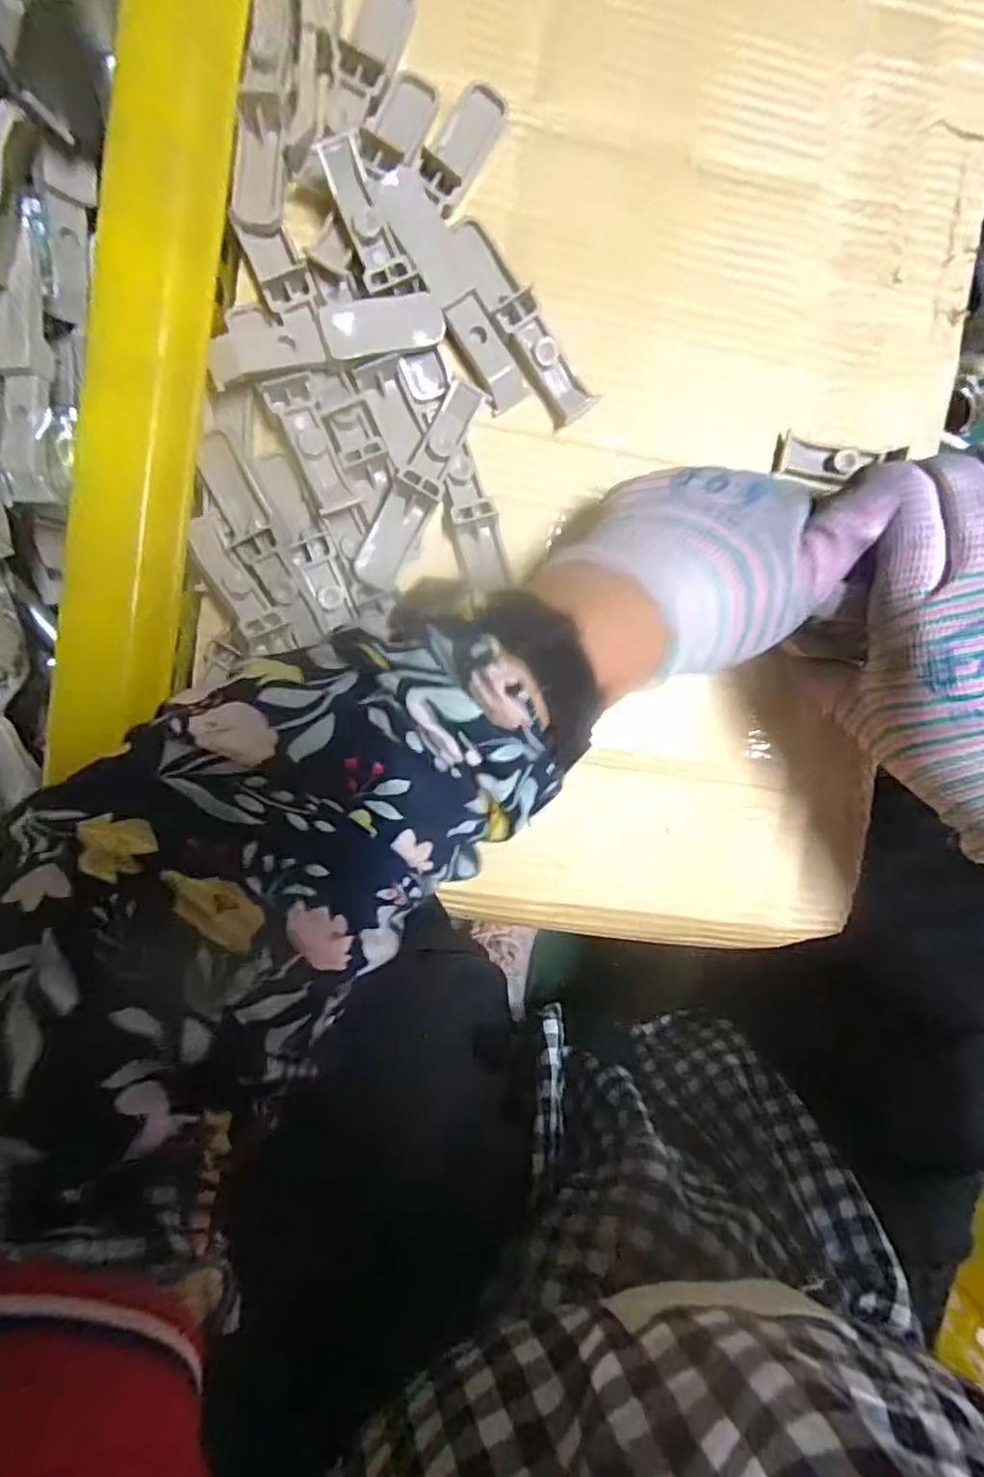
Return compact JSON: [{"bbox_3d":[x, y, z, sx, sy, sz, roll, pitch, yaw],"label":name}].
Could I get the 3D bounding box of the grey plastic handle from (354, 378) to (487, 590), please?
[{"bbox_3d":[-0.032,-0.114,0.288,0.020,0.014,0.098,27,92,-7],"label":"grey plastic handle"}]

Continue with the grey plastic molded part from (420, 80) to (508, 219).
[{"bbox_3d":[-0.015,-0.261,0.283,0.021,0.014,0.057,29,92,-7],"label":"grey plastic molded part"}]

